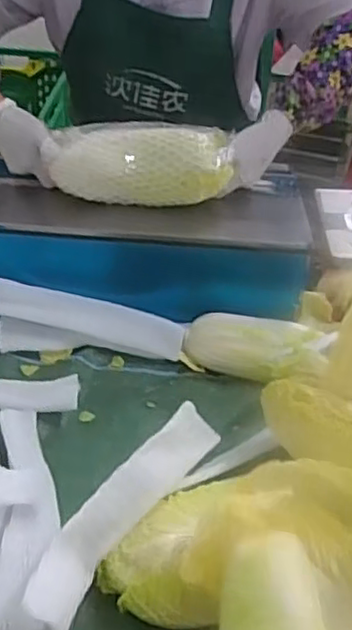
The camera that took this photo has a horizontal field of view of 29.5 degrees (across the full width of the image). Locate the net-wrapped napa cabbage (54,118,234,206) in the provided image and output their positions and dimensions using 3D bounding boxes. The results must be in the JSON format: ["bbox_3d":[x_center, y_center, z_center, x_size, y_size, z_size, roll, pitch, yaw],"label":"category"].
[{"bbox_3d":[-0.042,-0.205,0.891,0.225,0.093,0.090,0,37,-4],"label":"net-wrapped napa cabbage"}]

